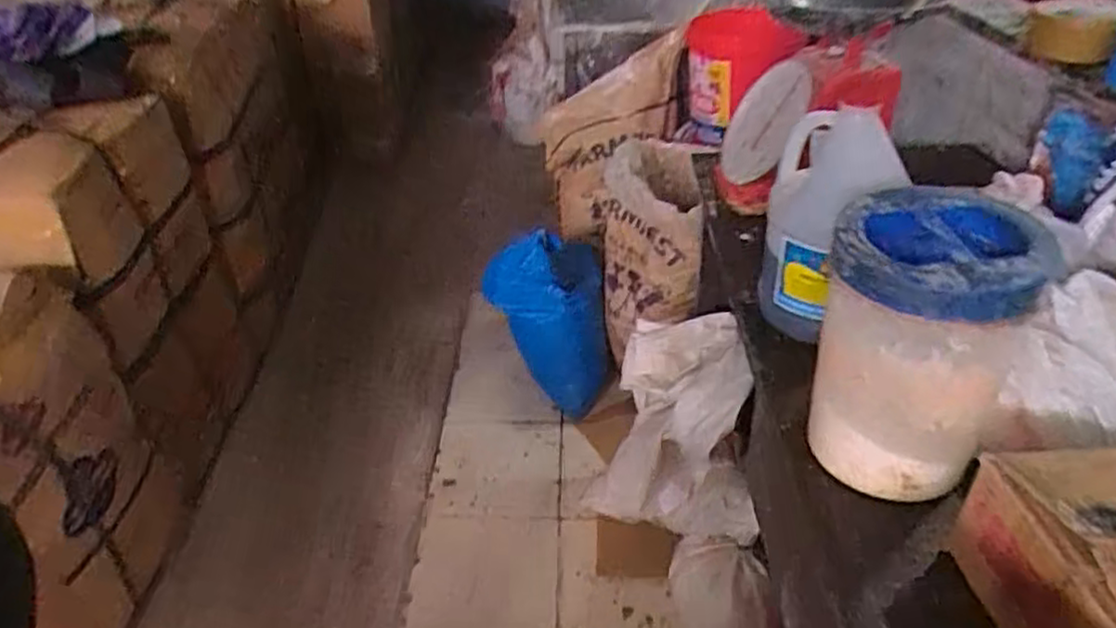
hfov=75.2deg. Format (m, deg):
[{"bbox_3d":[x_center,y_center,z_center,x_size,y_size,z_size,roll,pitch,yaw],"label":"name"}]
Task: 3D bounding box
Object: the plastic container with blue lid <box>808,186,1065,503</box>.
[{"bbox_3d":[0.314,0.030,0.649,0.160,0.236,0.143,19,41,27],"label":"plastic container with blue lid"}]

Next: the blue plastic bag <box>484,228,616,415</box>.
[{"bbox_3d":[-0.027,0.041,1.878,0.295,0.544,0.211,-6,36,-5],"label":"blue plastic bag"}]

